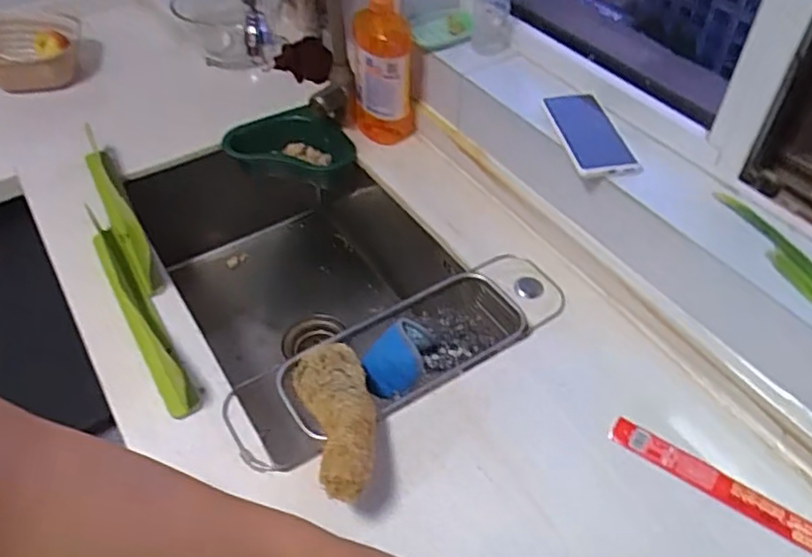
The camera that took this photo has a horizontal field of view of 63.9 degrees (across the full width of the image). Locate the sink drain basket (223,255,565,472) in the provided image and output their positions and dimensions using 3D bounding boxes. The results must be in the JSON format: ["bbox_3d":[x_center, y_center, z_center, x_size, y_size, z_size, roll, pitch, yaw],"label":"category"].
[{"bbox_3d":[-0.002,0.088,0.784,0.428,0.053,0.133,-26,52,-22],"label":"sink drain basket"}]

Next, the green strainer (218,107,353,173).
[{"bbox_3d":[-0.190,-0.217,1.070,0.213,0.080,0.099,4,46,4],"label":"green strainer"}]

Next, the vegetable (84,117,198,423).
[{"bbox_3d":[-0.368,-0.027,0.855,0.064,0.052,0.506,-22,50,-19],"label":"vegetable"}]

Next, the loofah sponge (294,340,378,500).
[{"bbox_3d":[-0.073,0.141,0.674,0.076,0.044,0.210,-11,31,-10],"label":"loofah sponge"}]

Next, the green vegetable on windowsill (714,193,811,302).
[{"bbox_3d":[0.404,-0.014,0.671,0.034,0.019,0.232,-13,48,-12],"label":"green vegetable on windowsill"}]

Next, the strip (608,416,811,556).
[{"bbox_3d":[0.327,0.217,0.649,0.254,0.006,0.032,28,71,23],"label":"strip"}]

